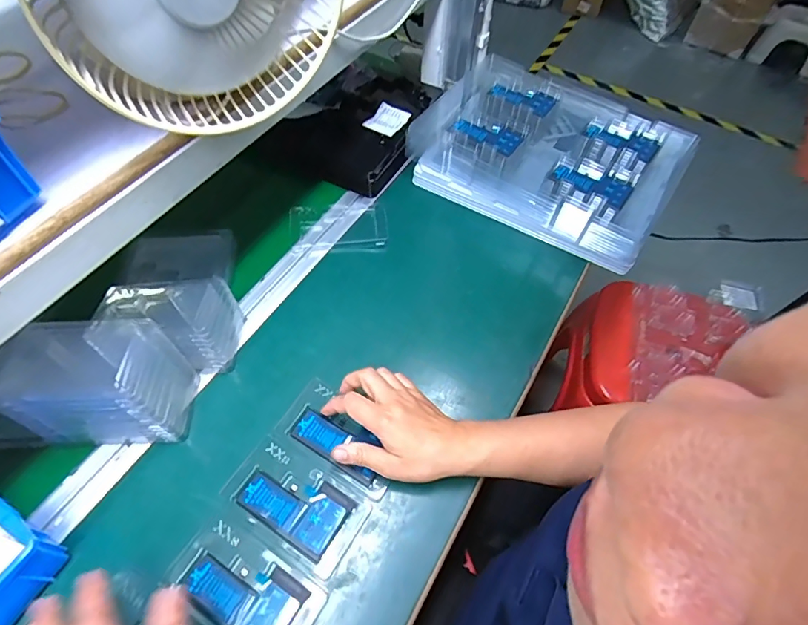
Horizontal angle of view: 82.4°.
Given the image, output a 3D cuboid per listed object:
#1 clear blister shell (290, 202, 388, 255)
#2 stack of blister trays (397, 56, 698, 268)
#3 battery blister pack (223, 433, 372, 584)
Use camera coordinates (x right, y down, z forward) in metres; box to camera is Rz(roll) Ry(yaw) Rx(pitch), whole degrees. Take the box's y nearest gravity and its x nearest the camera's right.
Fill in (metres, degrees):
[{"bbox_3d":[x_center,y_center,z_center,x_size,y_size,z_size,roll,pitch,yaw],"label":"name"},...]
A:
[{"bbox_3d":[-0.089,-0.114,0.623,0.127,0.013,0.083,-3,58,-4],"label":"clear blister shell"},{"bbox_3d":[0.196,-0.239,0.674,0.372,0.084,0.255,29,61,15],"label":"stack of blister trays"},{"bbox_3d":[-0.102,0.177,0.436,0.126,0.007,0.071,30,61,16],"label":"battery blister pack"}]

